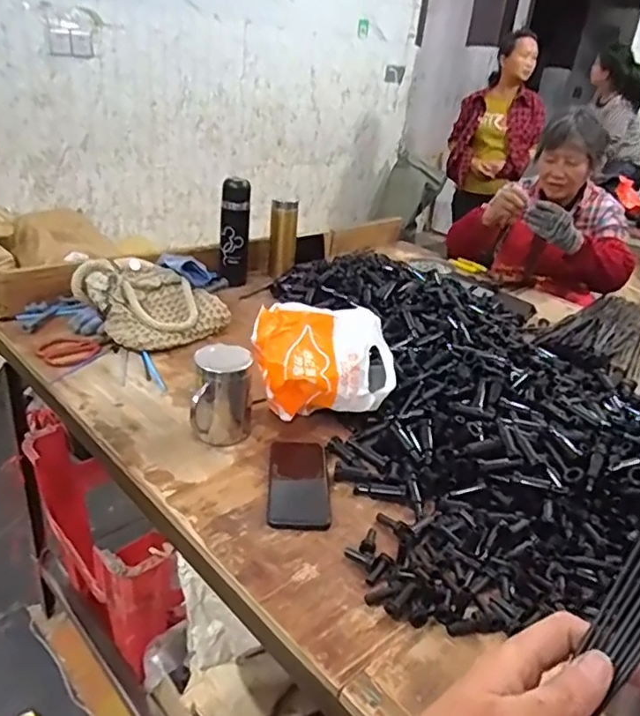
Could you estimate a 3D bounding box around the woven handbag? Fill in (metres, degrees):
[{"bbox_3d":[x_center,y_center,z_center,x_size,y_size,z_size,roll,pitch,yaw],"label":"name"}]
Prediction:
[{"bbox_3d":[-0.305,-0.107,1.073,0.224,0.105,0.201,18,29,21],"label":"woven handbag"}]

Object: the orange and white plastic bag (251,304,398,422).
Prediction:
[{"bbox_3d":[0.002,0.012,0.856,0.193,0.145,0.119,2,28,-8],"label":"orange and white plastic bag"}]

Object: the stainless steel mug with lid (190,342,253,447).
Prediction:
[{"bbox_3d":[-0.133,0.050,0.802,0.079,0.123,0.098,2,28,-9],"label":"stainless steel mug with lid"}]

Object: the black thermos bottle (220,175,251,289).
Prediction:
[{"bbox_3d":[-0.192,-0.281,1.313,0.063,0.229,0.058,2,28,-9],"label":"black thermos bottle"}]

